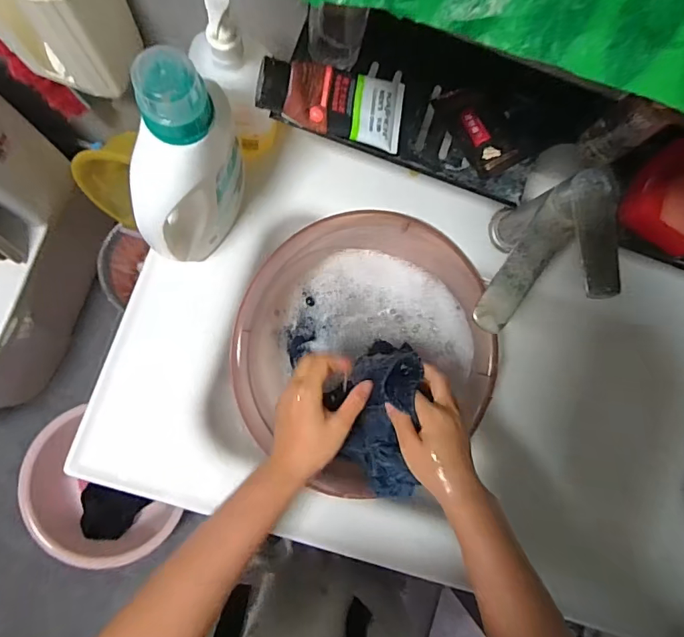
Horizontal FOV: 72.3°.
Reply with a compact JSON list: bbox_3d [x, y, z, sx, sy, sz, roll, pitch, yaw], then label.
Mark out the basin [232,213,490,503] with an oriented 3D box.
[{"bbox_3d":[0.034,0.032,0.572,0.311,0.119,0.293,1,84,-7],"label":"basin"}]

